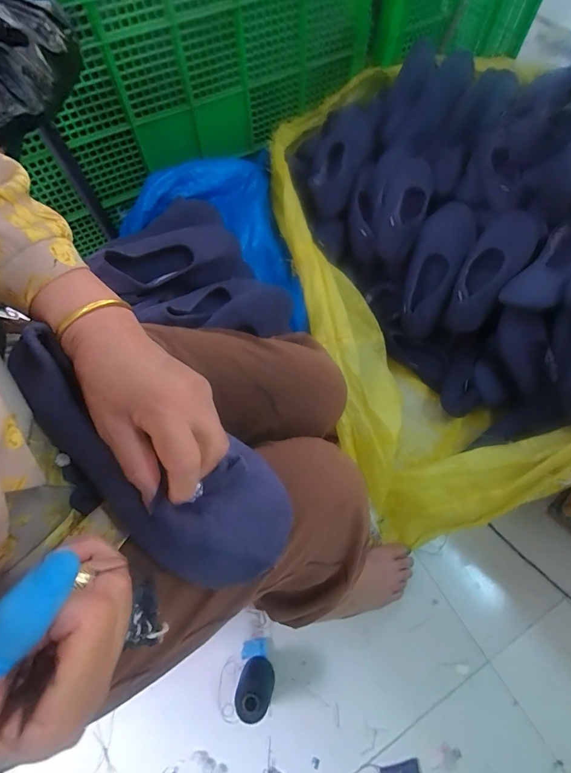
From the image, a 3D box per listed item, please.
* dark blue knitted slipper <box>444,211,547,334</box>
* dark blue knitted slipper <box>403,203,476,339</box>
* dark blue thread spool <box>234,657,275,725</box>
[{"bbox_3d":[0.403,-0.230,0.719,0.101,0.056,0.257,33,107,15],"label":"dark blue knitted slipper"},{"bbox_3d":[0.315,-0.245,0.769,0.109,0.081,0.278,17,108,9],"label":"dark blue knitted slipper"},{"bbox_3d":[-0.046,0.462,0.562,0.051,0.110,0.065,17,65,9],"label":"dark blue thread spool"}]

